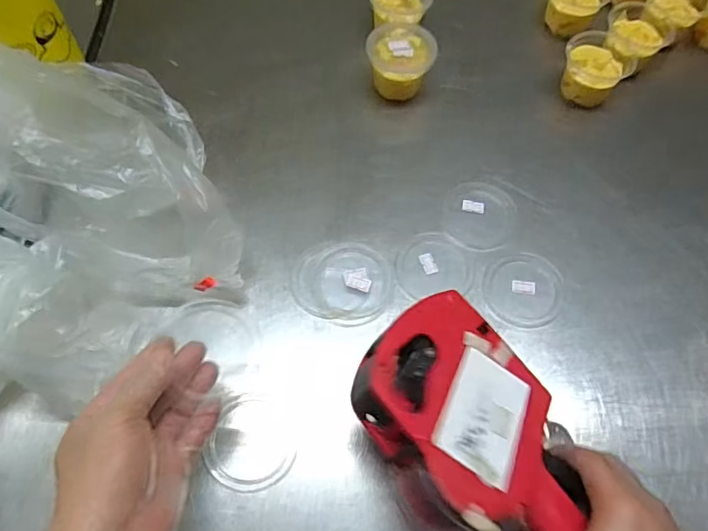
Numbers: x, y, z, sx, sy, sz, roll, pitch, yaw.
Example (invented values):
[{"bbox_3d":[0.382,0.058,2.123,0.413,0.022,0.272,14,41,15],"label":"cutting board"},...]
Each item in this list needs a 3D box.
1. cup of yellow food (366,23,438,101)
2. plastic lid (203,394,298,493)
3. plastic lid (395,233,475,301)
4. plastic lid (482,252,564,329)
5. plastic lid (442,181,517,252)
[{"bbox_3d":[0.050,-0.217,0.598,0.071,0.056,0.068,1,64,-2],"label":"cup of yellow food"},{"bbox_3d":[-0.078,0.139,0.430,0.065,0.006,0.070,1,64,-2],"label":"plastic lid"},{"bbox_3d":[0.074,-0.002,0.504,0.068,0.004,0.064,1,64,-2],"label":"plastic lid"},{"bbox_3d":[0.152,0.021,0.492,0.072,0.004,0.068,1,64,-2],"label":"plastic lid"},{"bbox_3d":[0.122,-0.050,0.530,0.068,0.007,0.082,13,64,4],"label":"plastic lid"}]

